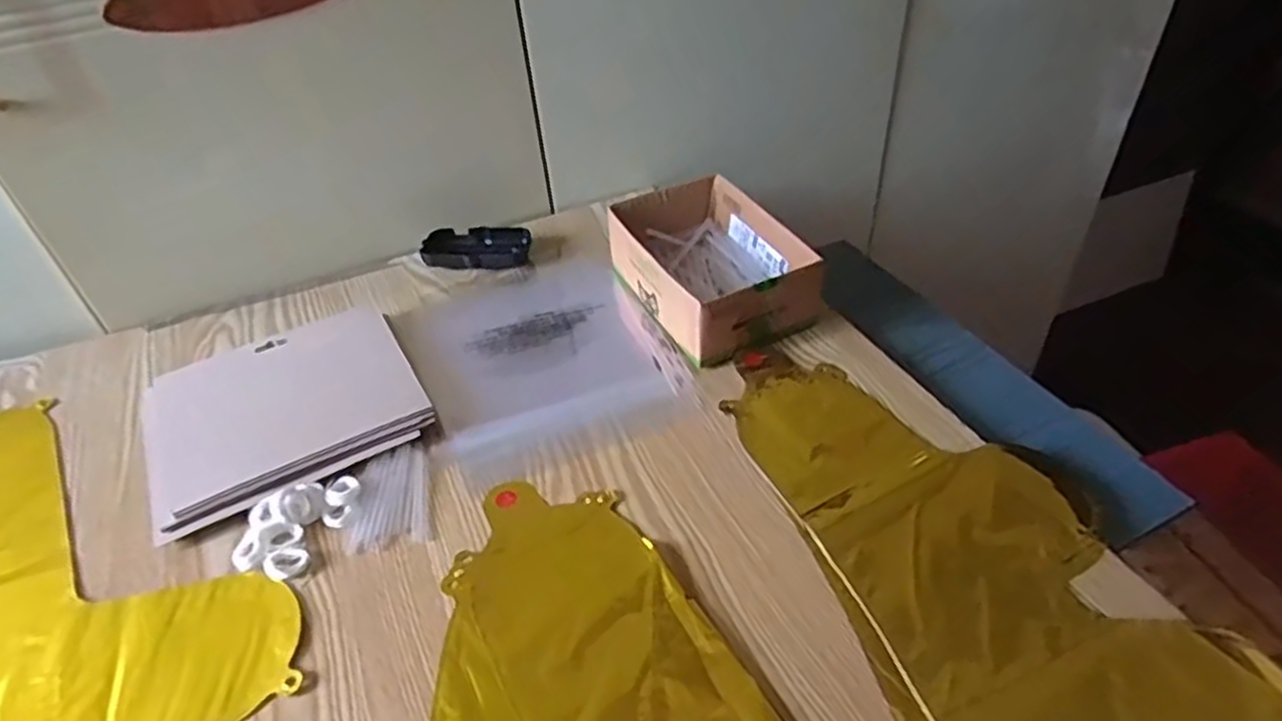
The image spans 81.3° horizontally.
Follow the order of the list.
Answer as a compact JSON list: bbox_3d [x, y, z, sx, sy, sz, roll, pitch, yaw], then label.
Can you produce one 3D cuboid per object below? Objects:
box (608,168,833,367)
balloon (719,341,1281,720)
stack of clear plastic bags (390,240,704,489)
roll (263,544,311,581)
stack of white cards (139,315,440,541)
[{"bbox_3d":[0.061,-0.086,0.678,0.130,0.070,0.183,-21,44,-17],"label":"box"},{"bbox_3d":[0.212,0.126,0.483,0.204,0.016,0.413,-18,43,-14],"label":"balloon"},{"bbox_3d":[-0.090,-0.012,0.664,0.211,0.009,0.258,-19,43,-16],"label":"stack of clear plastic bags"},{"bbox_3d":[-0.239,0.136,0.504,0.028,0.005,0.024,-21,44,-17],"label":"roll"},{"bbox_3d":[-0.288,0.037,0.610,0.201,0.022,0.180,-22,44,-19],"label":"stack of white cards"}]

